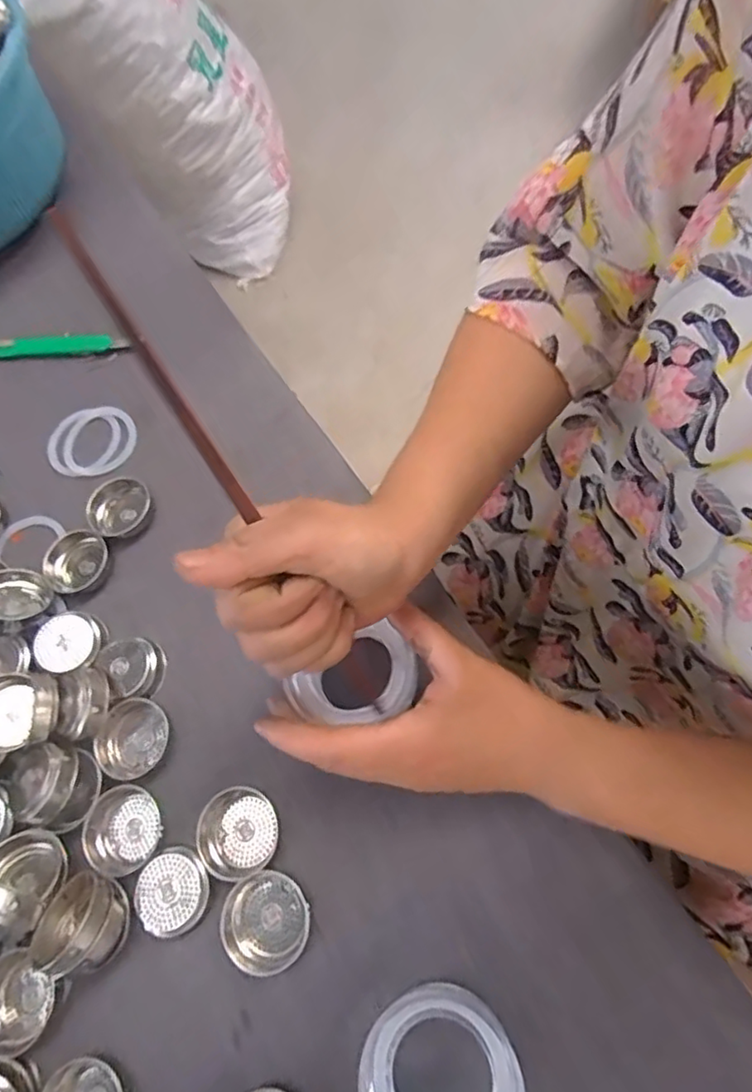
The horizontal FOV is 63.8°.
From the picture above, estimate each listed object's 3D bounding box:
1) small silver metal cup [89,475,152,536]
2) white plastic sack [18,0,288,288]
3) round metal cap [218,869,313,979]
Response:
[{"bbox_3d":[-0.180,-0.027,0.426,0.041,0.014,0.047,19,73,17],"label":"small silver metal cup"},{"bbox_3d":[-0.496,-0.992,1.204,0.304,0.862,0.522,4,68,28],"label":"white plastic sack"},{"bbox_3d":[-0.057,0.192,0.309,0.044,0.016,0.041,-4,67,9],"label":"round metal cap"}]

